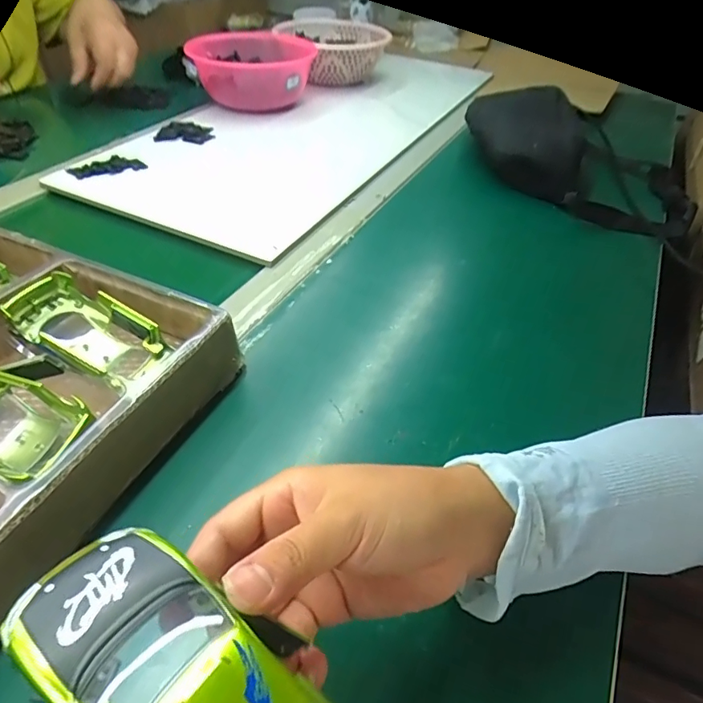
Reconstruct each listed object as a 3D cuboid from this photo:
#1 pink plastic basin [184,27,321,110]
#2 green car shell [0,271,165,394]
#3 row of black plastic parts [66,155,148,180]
[{"bbox_3d":[-0.151,-0.430,0.768,0.180,0.081,0.182,-3,44,-7],"label":"pink plastic basin"},{"bbox_3d":[-0.194,-0.014,0.355,0.103,0.047,0.059,36,52,-4],"label":"green car shell"},{"bbox_3d":[-0.297,-0.224,0.600,0.083,0.013,0.027,-19,48,-22],"label":"row of black plastic parts"}]

